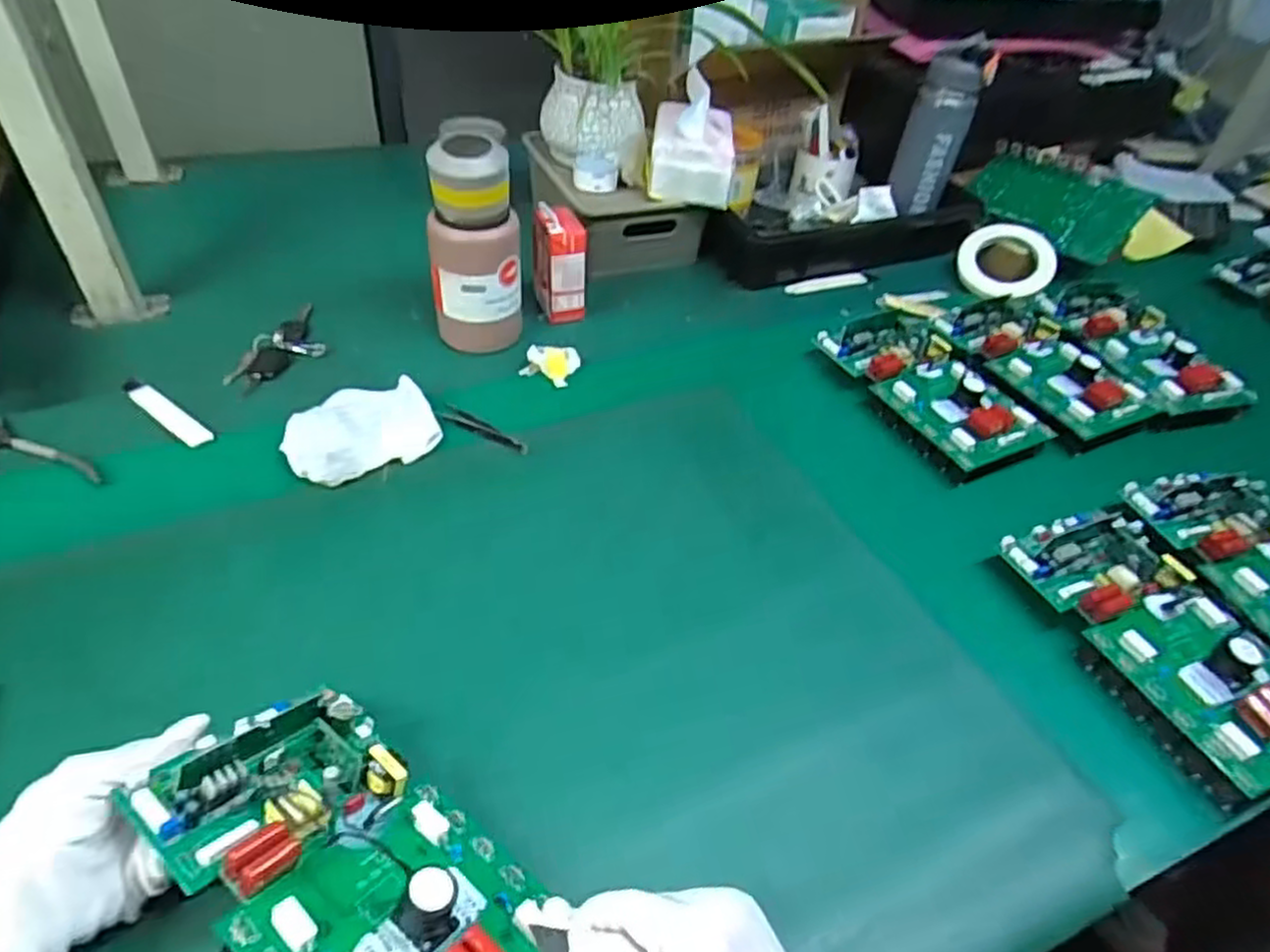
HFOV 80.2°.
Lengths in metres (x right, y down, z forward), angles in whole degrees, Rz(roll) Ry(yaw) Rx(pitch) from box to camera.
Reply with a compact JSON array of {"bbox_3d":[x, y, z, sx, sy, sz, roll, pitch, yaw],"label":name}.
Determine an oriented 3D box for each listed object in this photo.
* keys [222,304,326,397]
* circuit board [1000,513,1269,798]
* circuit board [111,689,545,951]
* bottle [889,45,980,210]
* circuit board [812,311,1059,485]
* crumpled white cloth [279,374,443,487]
[{"bbox_3d":[-0.360,-0.141,0.786,0.067,0.018,0.148,13,45,6],"label":"keys"},{"bbox_3d":[0.415,0.122,0.592,0.130,0.044,0.237,-16,49,-22],"label":"circuit board"},{"bbox_3d":[-0.138,0.191,0.383,0.232,0.048,0.133,34,29,23],"label":"circuit board"},{"bbox_3d":[0.388,-0.434,0.979,0.067,0.191,0.063,11,45,4],"label":"bottle"},{"bbox_3d":[0.310,-0.095,0.790,0.135,0.045,0.226,-17,49,-22],"label":"circuit board"},{"bbox_3d":[-0.245,-0.039,0.680,0.128,0.030,0.088,-17,49,-22],"label":"crumpled white cloth"}]

